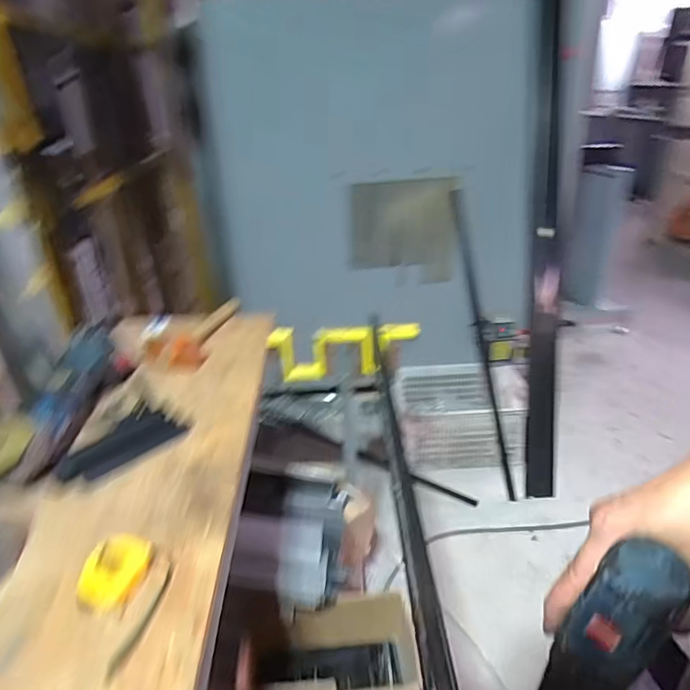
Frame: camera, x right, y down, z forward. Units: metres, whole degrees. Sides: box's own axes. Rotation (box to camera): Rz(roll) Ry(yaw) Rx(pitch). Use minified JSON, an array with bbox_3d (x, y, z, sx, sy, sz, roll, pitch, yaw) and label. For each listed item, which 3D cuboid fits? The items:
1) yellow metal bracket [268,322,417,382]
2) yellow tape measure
[{"bbox_3d":[0.000,0.017,1.145,0.336,0.122,0.039,-2,28,0],"label":"yellow metal bracket"},{"bbox_3d":[-0.262,0.257,0.560,0.059,0.030,0.085,5,29,14],"label":"yellow tape measure"}]

